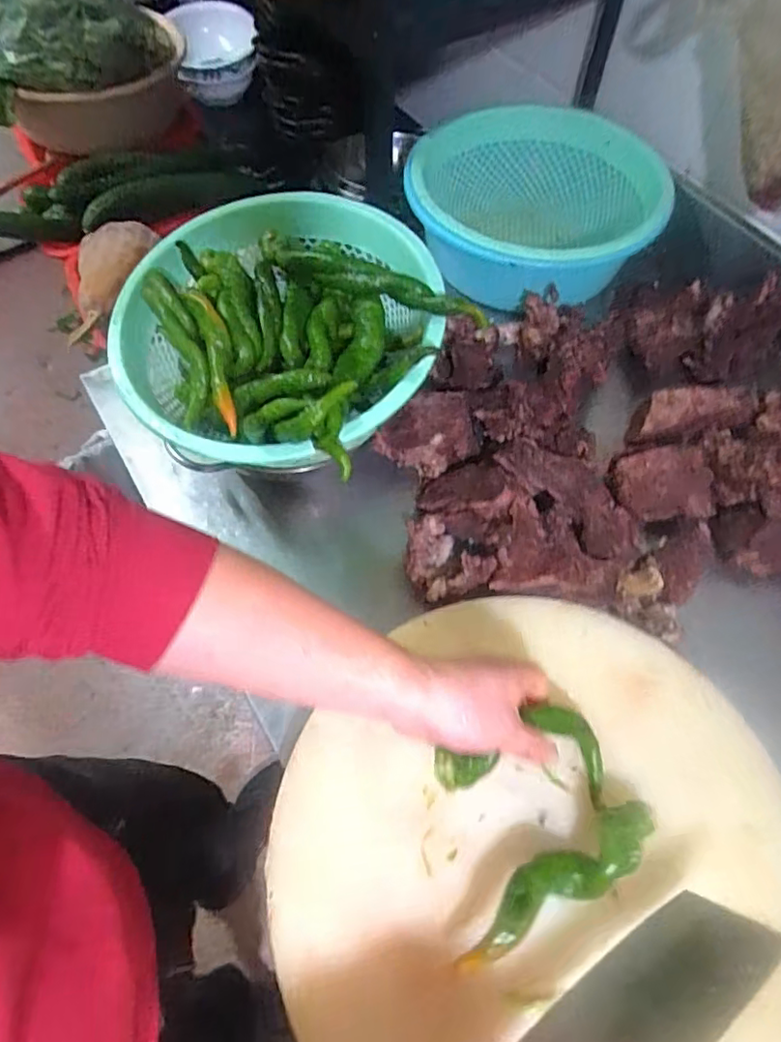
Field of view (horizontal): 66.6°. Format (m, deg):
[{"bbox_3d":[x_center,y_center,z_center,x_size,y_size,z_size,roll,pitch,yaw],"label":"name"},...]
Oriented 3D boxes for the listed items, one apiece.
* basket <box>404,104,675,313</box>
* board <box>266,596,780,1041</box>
[{"bbox_3d":[0.184,-0.415,0.822,0.295,0.138,0.307,-4,62,-2],"label":"basket"},{"bbox_3d":[0.119,0.252,0.465,0.401,0.023,0.401,0,62,0],"label":"board"}]

